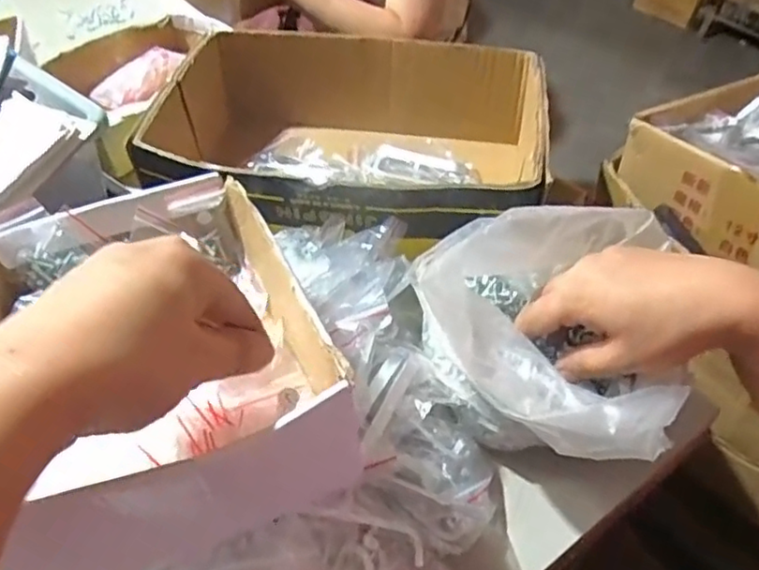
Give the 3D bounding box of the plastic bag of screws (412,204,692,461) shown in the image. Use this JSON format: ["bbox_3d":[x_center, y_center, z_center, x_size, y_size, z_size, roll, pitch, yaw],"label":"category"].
[{"bbox_3d":[0.099,0.026,0.395,0.149,0.084,0.151,4,46,2],"label":"plastic bag of screws"}]

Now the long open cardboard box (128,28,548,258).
[{"bbox_3d":[-0.036,-0.131,0.620,0.359,0.124,0.235,5,46,3],"label":"long open cardboard box"}]

